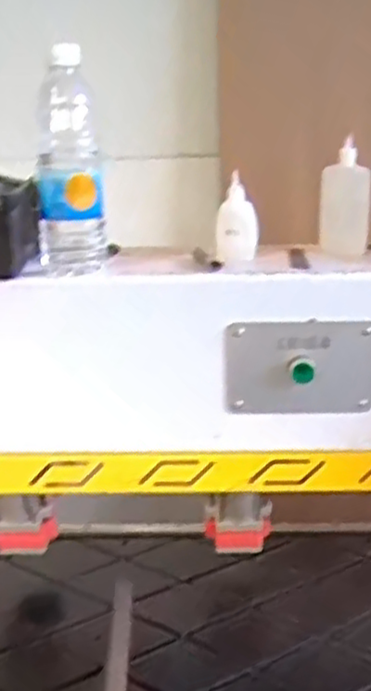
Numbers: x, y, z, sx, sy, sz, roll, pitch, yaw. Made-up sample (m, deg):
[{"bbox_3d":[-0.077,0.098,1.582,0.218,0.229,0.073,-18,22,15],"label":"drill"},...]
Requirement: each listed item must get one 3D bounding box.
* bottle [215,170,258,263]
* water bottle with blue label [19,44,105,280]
[{"bbox_3d":[0.054,-0.132,0.761,0.044,0.082,0.025,-2,19,-3],"label":"bottle"},{"bbox_3d":[-0.121,-0.178,0.700,0.075,0.209,0.055,-1,19,-1],"label":"water bottle with blue label"}]

